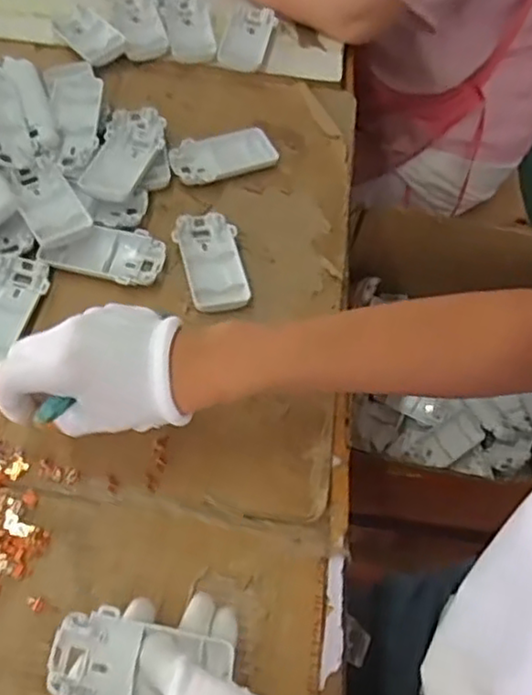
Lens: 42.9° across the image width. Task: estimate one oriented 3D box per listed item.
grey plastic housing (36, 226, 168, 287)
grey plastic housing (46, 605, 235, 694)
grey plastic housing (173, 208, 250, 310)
[{"bbox_3d":[-0.129,-0.079,0.542,0.090,0.015,0.050,14,59,4],"label":"grey plastic housing"},{"bbox_3d":[-0.069,0.171,0.358,0.089,0.013,0.049,21,44,-6],"label":"grey plastic housing"},{"bbox_3d":[-0.045,-0.071,0.554,0.049,0.011,0.099,-8,60,-8],"label":"grey plastic housing"}]

